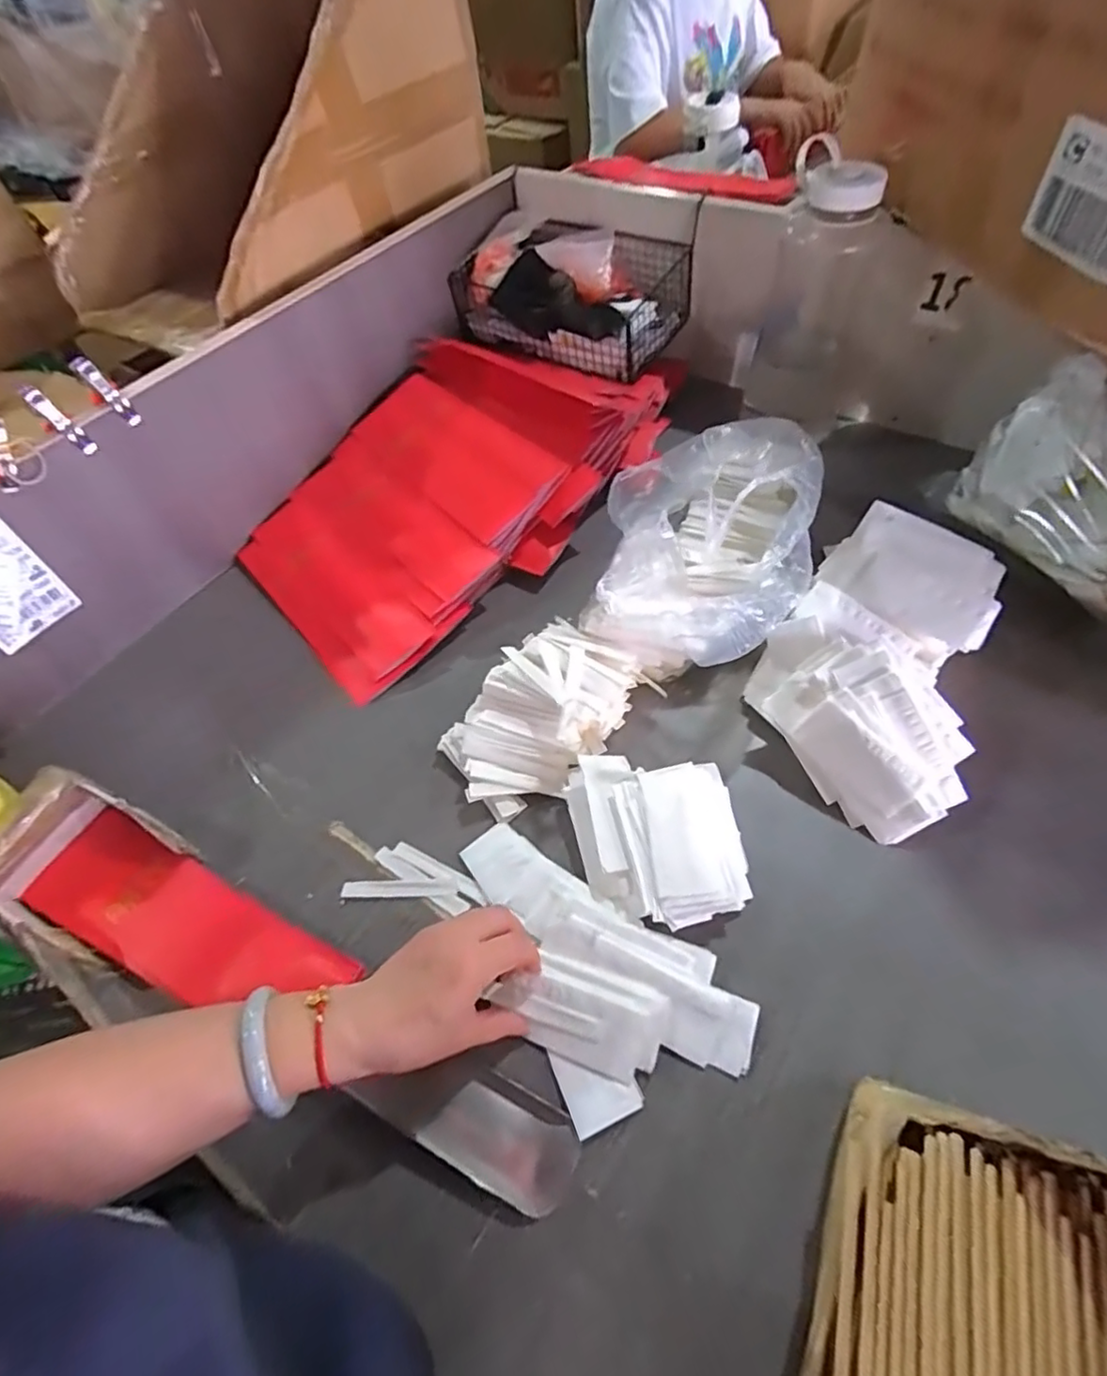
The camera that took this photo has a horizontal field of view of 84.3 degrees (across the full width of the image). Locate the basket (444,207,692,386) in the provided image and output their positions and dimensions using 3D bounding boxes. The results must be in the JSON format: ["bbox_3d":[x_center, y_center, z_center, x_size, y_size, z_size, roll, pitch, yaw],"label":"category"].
[{"bbox_3d":[0.019,-0.509,0.777,0.268,0.090,0.147,27,63,21],"label":"basket"}]

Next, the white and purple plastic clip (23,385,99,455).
[{"bbox_3d":[-0.420,-0.227,0.522,0.019,0.063,0.012,-41,62,-20],"label":"white and purple plastic clip"}]

